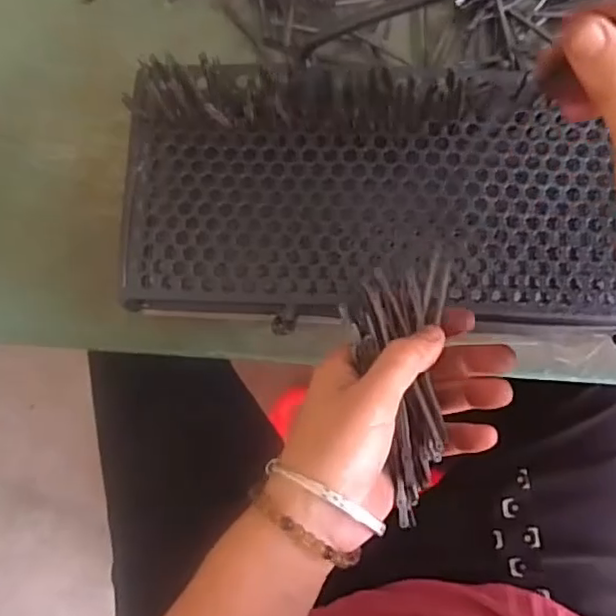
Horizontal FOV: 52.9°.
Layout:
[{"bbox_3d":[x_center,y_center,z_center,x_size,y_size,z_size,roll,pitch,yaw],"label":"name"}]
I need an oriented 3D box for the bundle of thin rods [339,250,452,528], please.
[{"bbox_3d":[0.047,0.038,0.315,0.054,0.022,0.136,0,77,1],"label":"bundle of thin rods"}]

